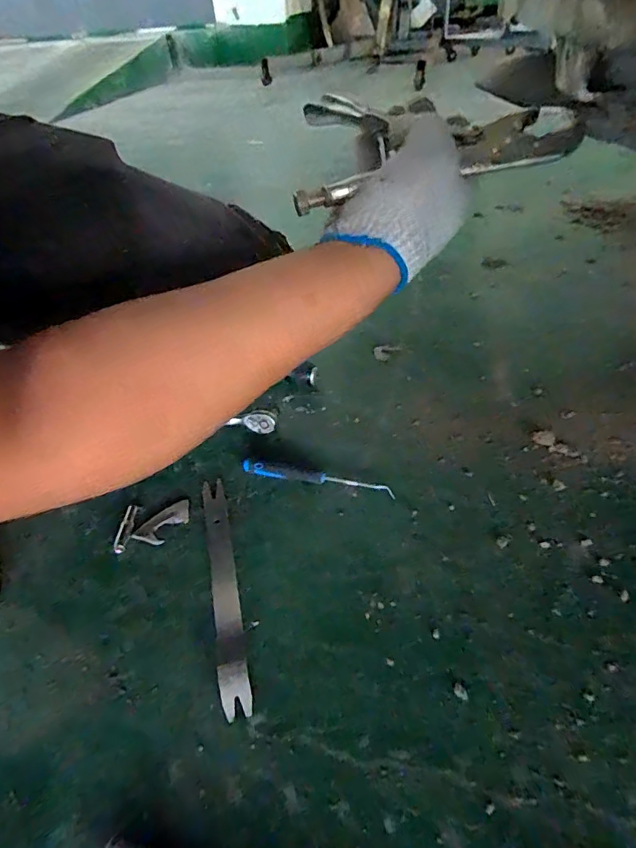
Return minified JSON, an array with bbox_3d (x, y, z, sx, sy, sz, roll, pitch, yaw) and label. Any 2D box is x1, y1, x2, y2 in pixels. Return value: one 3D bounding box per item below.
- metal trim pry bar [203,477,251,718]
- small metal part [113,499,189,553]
[{"bbox_3d":[-0.084,0.134,0.431,0.023,0.010,0.228,-12,42,-7],"label":"metal trim pry bar"},{"bbox_3d":[-0.162,0.098,0.478,0.067,0.007,0.050,-10,42,-5],"label":"small metal part"}]

